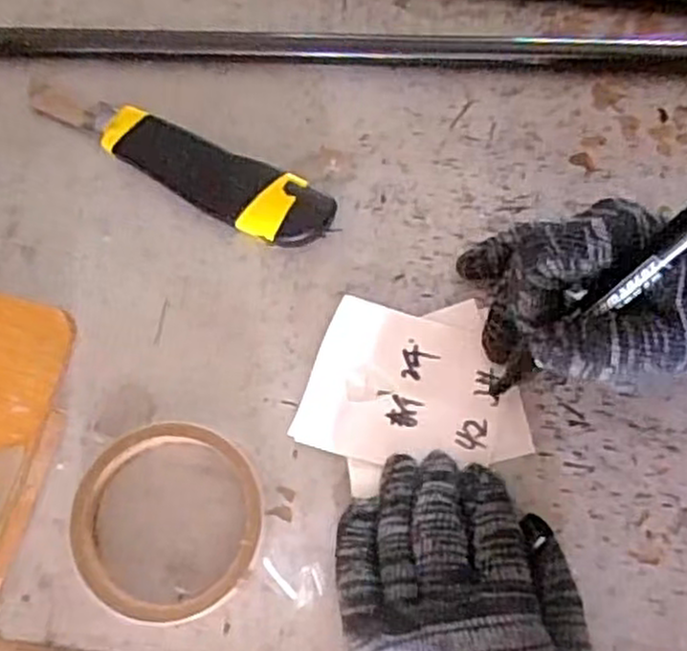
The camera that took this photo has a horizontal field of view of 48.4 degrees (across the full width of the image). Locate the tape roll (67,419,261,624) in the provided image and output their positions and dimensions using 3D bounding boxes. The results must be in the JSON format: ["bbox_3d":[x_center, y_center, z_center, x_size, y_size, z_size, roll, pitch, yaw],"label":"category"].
[{"bbox_3d":[-0.085,0.094,0.368,0.090,0.018,0.091,-1,71,2],"label":"tape roll"}]

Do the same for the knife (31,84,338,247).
[{"bbox_3d":[-0.097,-0.095,0.432,0.195,0.018,0.037,26,74,11],"label":"knife"}]

